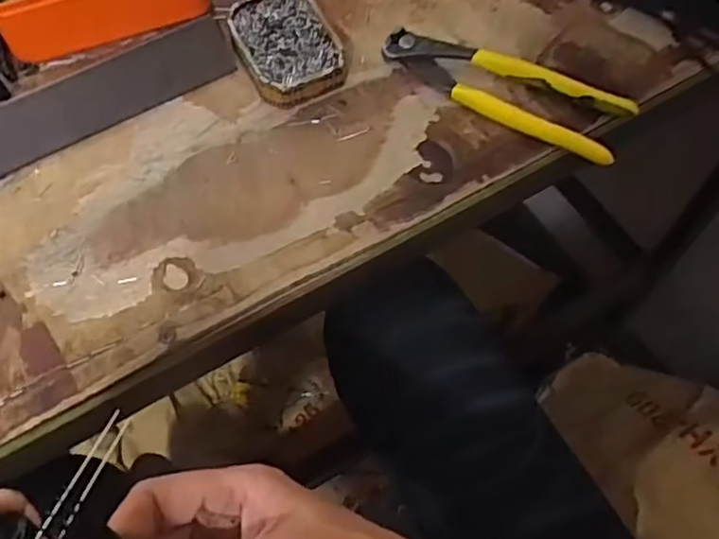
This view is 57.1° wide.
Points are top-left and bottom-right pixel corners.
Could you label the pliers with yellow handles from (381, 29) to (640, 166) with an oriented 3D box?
[{"bbox_3d":[0.091,-0.123,0.431,0.169,0.020,0.050,30,67,12],"label":"pliers with yellow handles"}]

